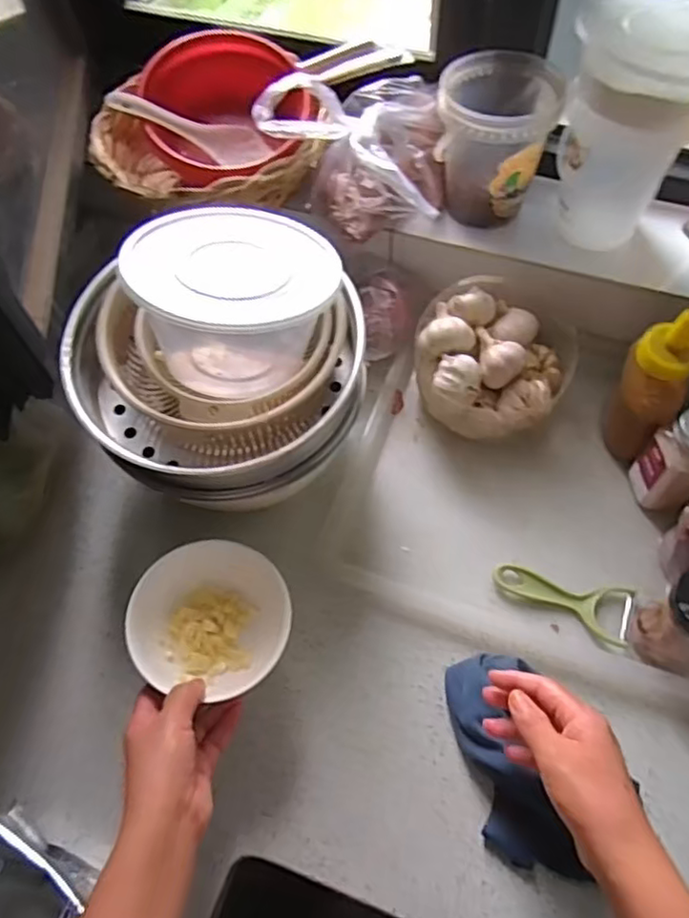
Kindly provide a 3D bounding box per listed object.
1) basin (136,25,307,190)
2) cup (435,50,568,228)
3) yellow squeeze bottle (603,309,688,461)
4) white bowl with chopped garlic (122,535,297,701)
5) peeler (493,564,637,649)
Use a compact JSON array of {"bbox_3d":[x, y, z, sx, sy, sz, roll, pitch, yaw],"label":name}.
[{"bbox_3d":[-0.125,-0.374,0.694,0.163,0.083,0.163,-1,61,2],"label":"basin"},{"bbox_3d":[0.154,-0.329,0.684,0.114,0.134,0.120,-1,61,2],"label":"cup"},{"bbox_3d":[0.288,-0.062,0.616,0.063,0.168,0.056,28,65,18],"label":"yellow squeeze bottle"},{"bbox_3d":[-0.106,0.132,0.534,0.121,0.059,0.115,-2,60,3],"label":"white bowl with chopped garlic"},{"bbox_3d":[0.203,0.135,0.607,0.126,0.010,0.053,12,62,10],"label":"peeler"}]

